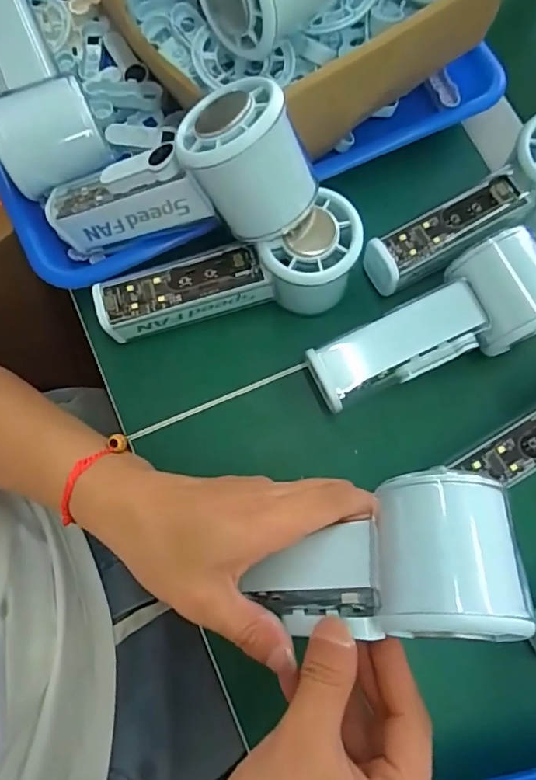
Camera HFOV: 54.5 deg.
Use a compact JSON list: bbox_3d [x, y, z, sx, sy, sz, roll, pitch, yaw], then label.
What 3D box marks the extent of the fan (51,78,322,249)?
[{"bbox_3d":[-0.055,-0.110,0.283,0.158,0.062,0.056,-6,74,28],"label":"fan"}]

